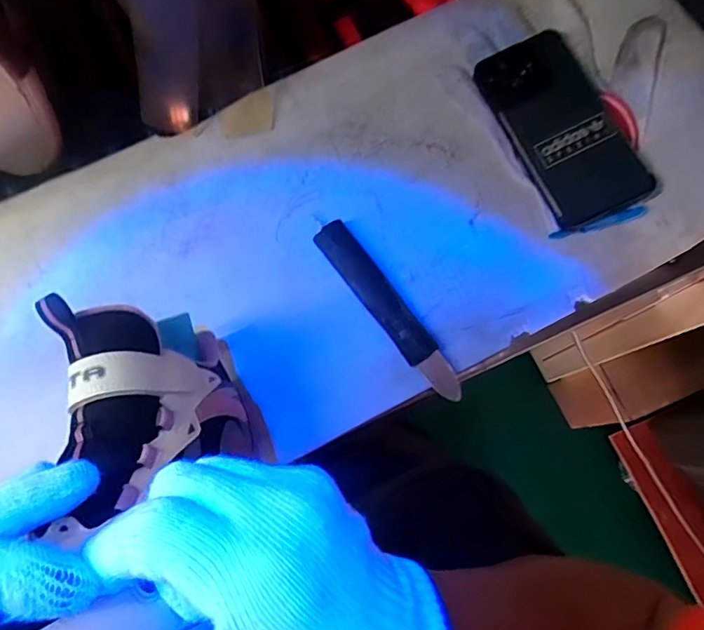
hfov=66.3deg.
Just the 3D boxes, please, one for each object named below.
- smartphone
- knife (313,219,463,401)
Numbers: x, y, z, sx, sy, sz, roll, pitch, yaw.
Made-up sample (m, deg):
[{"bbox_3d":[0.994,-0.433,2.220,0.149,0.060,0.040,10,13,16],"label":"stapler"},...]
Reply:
[{"bbox_3d":[0.169,-0.155,0.438,0.080,0.016,0.164,-26,77,9],"label":"smartphone"},{"bbox_3d":[0.029,-0.006,0.422,0.028,0.015,0.167,-36,80,-7],"label":"knife"}]

